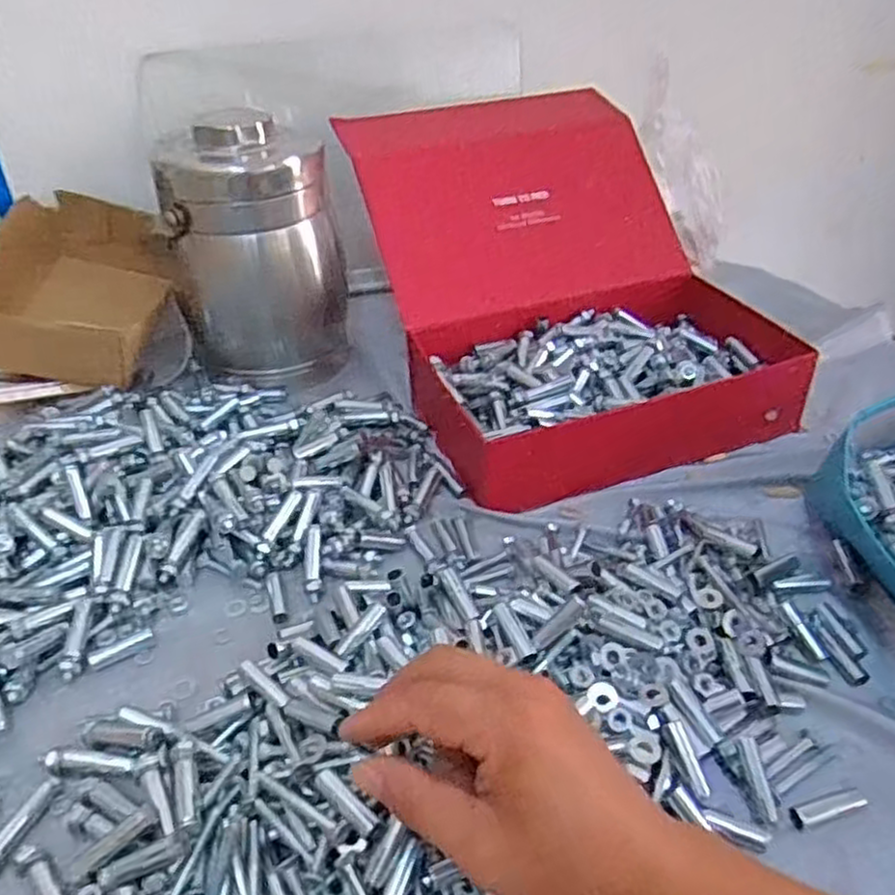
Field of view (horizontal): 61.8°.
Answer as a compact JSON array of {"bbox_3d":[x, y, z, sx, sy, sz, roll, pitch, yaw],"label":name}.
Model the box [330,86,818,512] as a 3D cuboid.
[{"bbox_3d":[0.106,-0.154,0.676,0.300,0.172,0.365,-15,40,-17],"label":"box"}]

